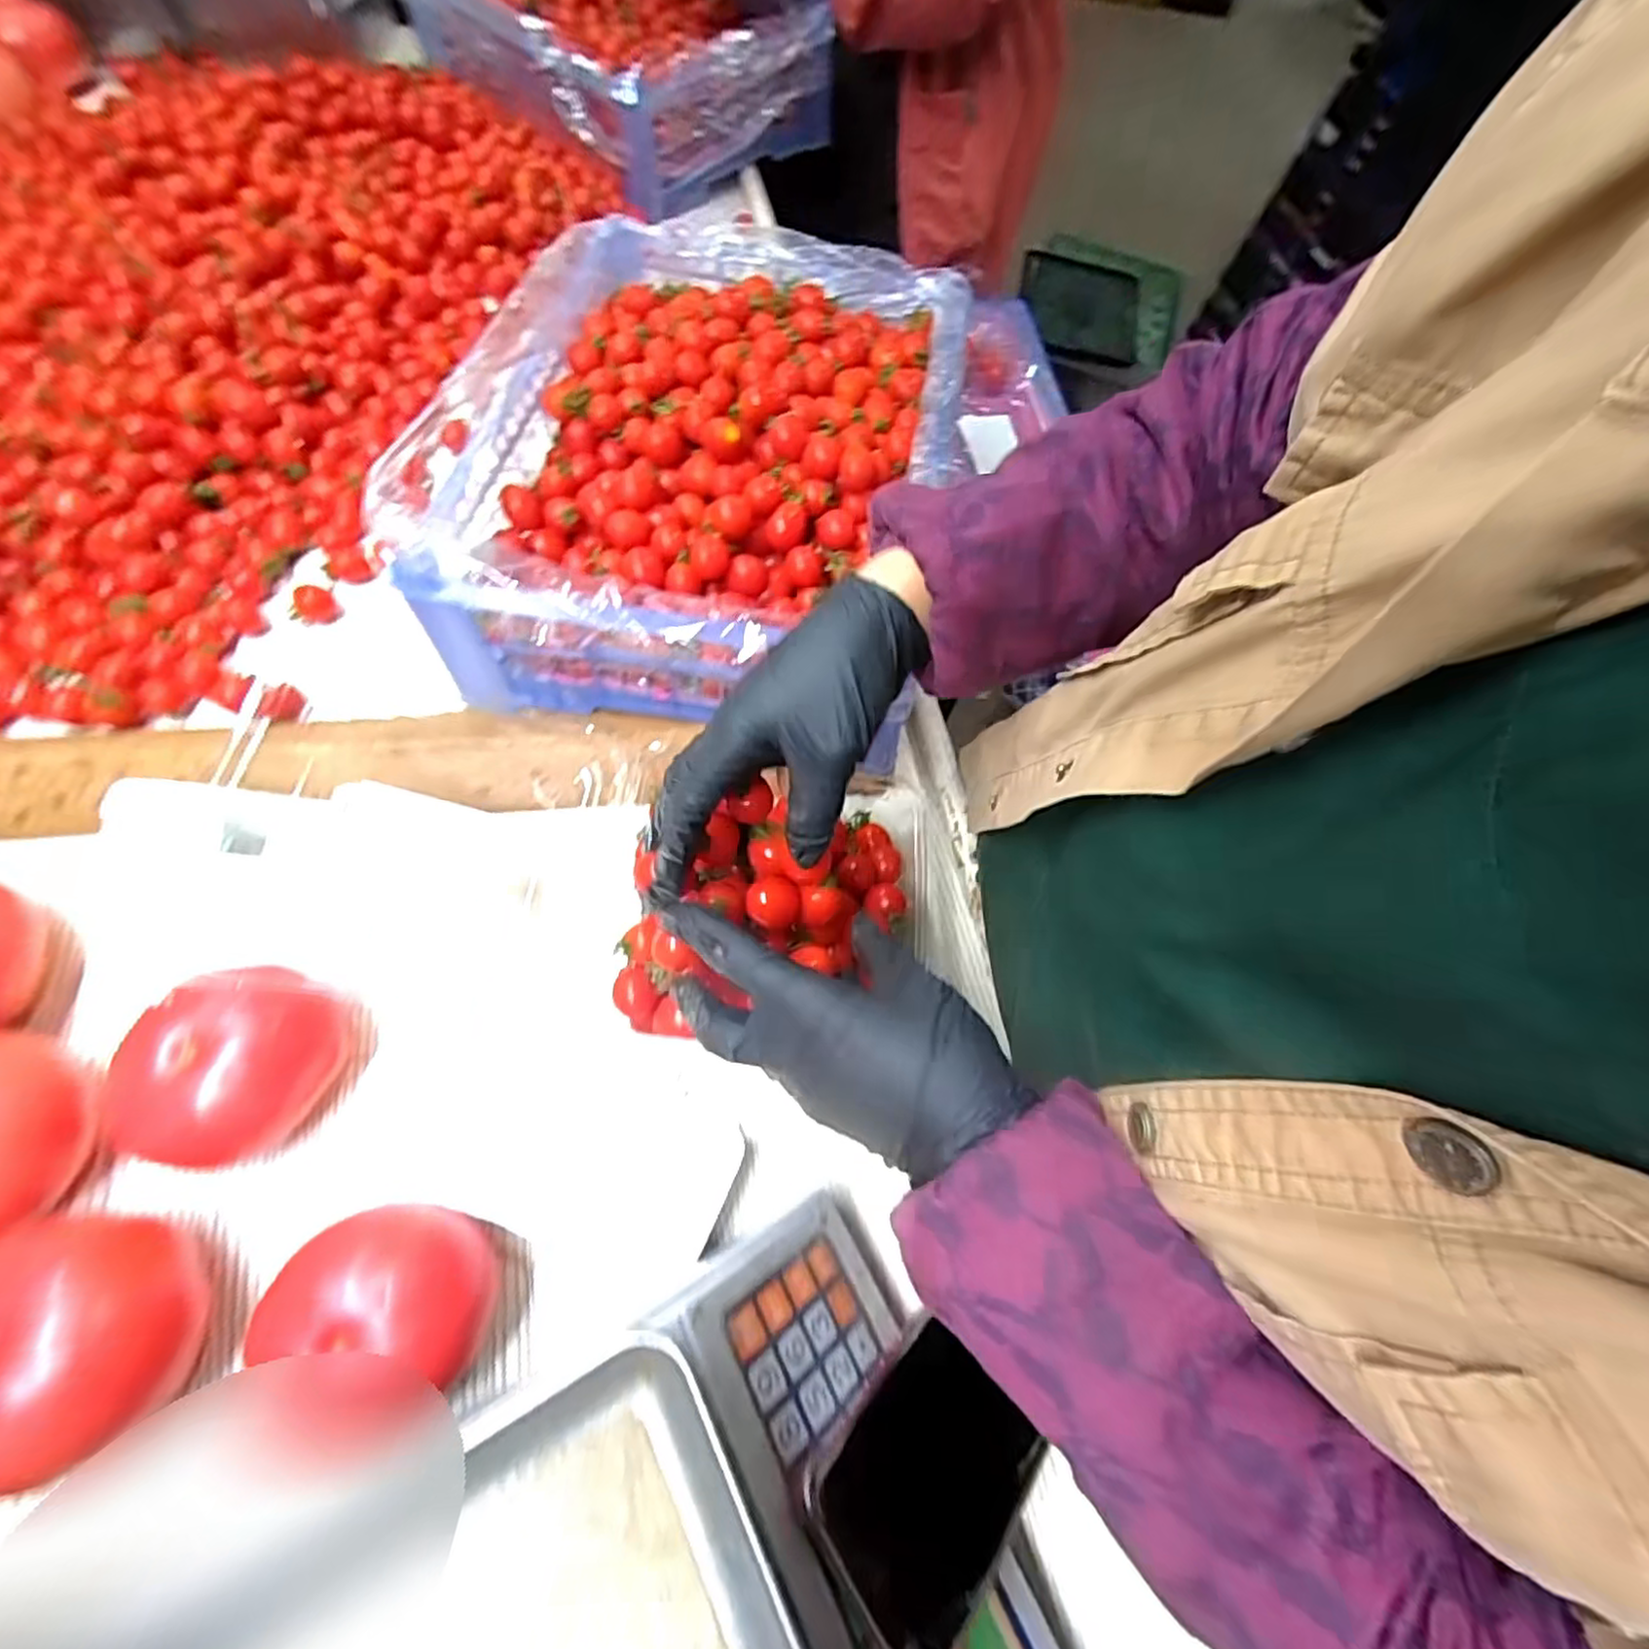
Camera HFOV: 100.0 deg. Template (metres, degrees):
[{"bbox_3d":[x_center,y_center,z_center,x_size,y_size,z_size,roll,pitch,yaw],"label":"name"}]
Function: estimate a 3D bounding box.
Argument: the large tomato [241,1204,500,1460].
[{"bbox_3d":[-0.184,0.200,0.284,0.073,0.065,0.074,3,63,-7],"label":"large tomato"}]

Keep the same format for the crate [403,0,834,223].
[{"bbox_3d":[-0.255,-0.916,0.803,0.333,0.138,0.514,-38,74,-23],"label":"crate"}]

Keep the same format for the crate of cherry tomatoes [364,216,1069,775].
[{"bbox_3d":[-0.066,-0.257,0.478,0.283,0.117,0.403,11,63,-2],"label":"crate of cherry tomatoes"}]

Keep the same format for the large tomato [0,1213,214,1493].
[{"bbox_3d":[-0.305,0.210,0.281,0.086,0.062,0.088,9,63,-4],"label":"large tomato"}]

